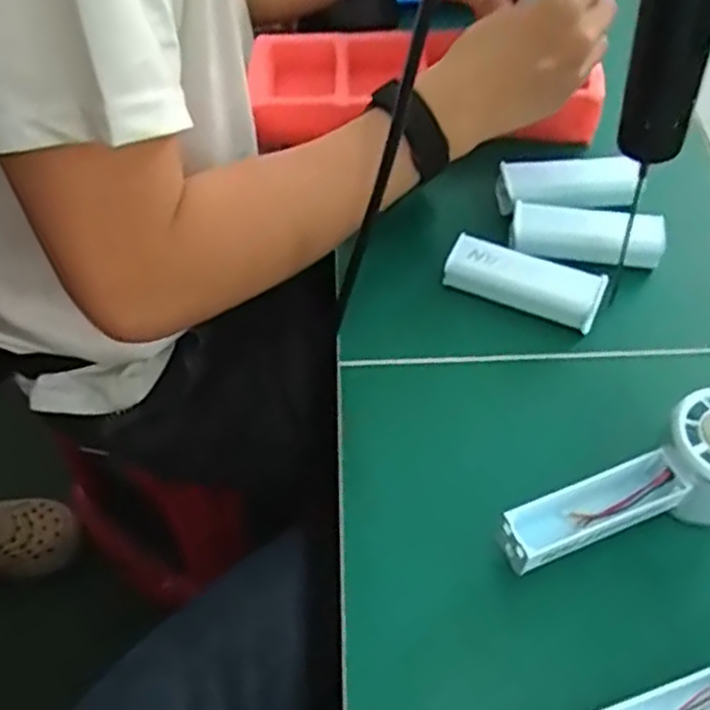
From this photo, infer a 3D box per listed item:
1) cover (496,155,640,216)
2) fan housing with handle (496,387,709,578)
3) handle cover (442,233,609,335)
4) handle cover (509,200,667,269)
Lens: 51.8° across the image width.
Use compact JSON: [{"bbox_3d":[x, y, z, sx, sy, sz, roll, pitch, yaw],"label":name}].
[{"bbox_3d":[0.157,-0.125,0.537,0.102,0.023,0.033,-6,56,-2],"label":"cover"},{"bbox_3d":[0.150,0.077,0.381,0.149,0.056,0.055,-27,59,-16],"label":"fan housing with handle"},{"bbox_3d":[0.113,-0.047,0.492,0.101,0.031,0.032,22,59,15],"label":"handle cover"},{"bbox_3d":[0.160,-0.082,0.509,0.103,0.030,0.037,9,57,8],"label":"handle cover"}]

